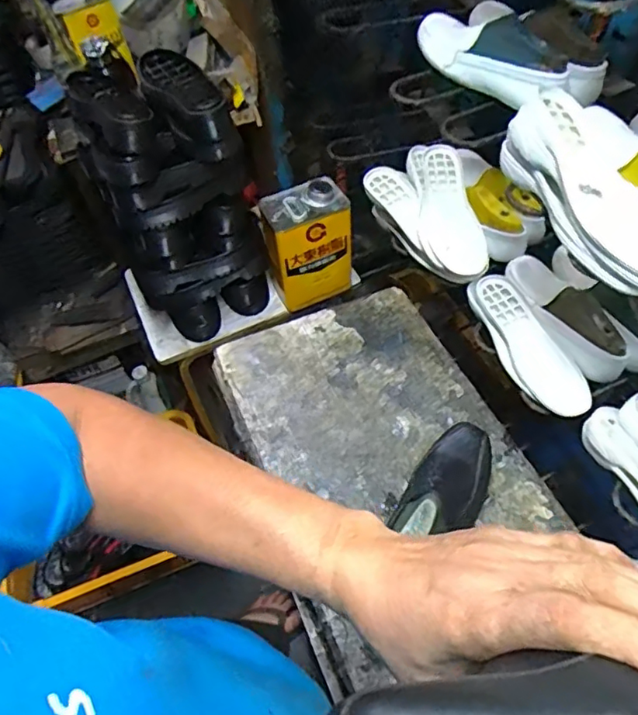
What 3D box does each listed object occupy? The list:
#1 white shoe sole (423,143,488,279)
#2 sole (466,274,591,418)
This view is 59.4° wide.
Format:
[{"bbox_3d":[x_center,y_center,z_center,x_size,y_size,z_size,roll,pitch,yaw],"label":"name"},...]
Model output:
[{"bbox_3d":[0.212,-0.246,0.919,0.083,0.053,0.234,-6,55,-1],"label":"white shoe sole"},{"bbox_3d":[0.304,-0.018,0.827,0.083,0.049,0.243,-24,57,-12],"label":"sole"}]

